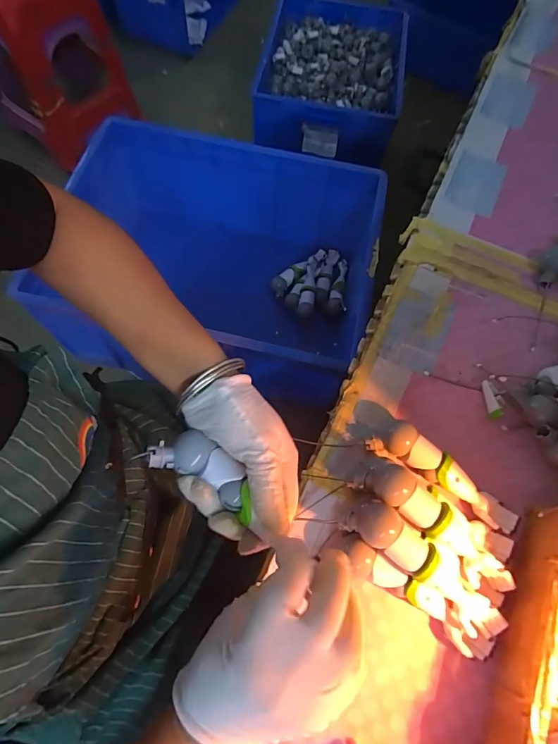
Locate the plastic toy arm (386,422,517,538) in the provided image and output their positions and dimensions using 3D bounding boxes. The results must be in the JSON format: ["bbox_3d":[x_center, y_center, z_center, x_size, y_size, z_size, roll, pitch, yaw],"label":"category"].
[{"bbox_3d":[0.168,0.105,0.401,0.143,0.030,0.029,38,71,12],"label":"plastic toy arm"}]

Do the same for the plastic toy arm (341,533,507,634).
[{"bbox_3d":[0.129,0.167,0.345,0.152,0.029,0.038,40,71,0],"label":"plastic toy arm"}]

